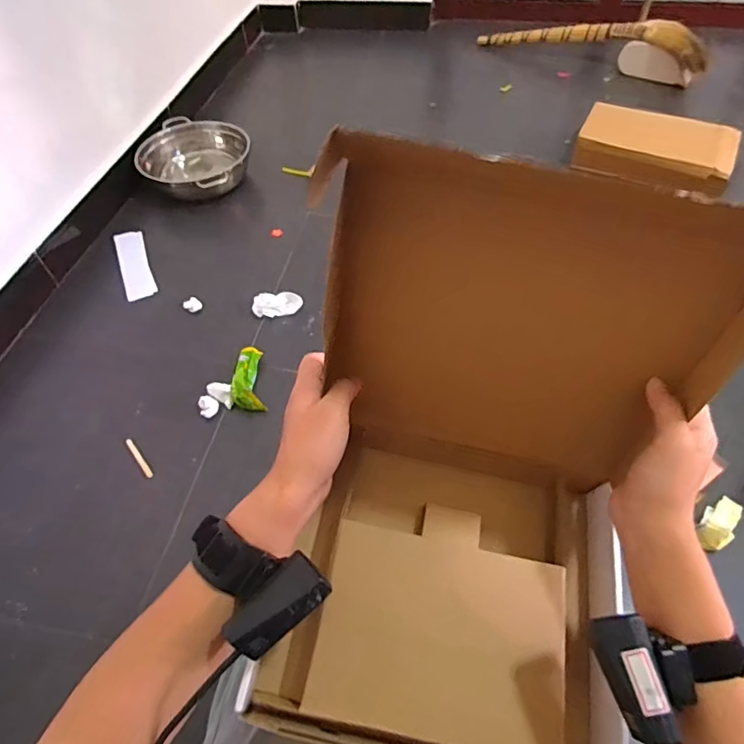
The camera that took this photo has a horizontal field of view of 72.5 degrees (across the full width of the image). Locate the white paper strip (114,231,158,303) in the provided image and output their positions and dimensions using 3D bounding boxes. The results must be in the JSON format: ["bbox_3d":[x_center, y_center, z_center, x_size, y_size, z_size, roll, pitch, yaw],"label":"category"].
[{"bbox_3d":[-0.660,-0.301,1.414,0.076,0.009,0.292,-10,53,-27],"label":"white paper strip"}]

